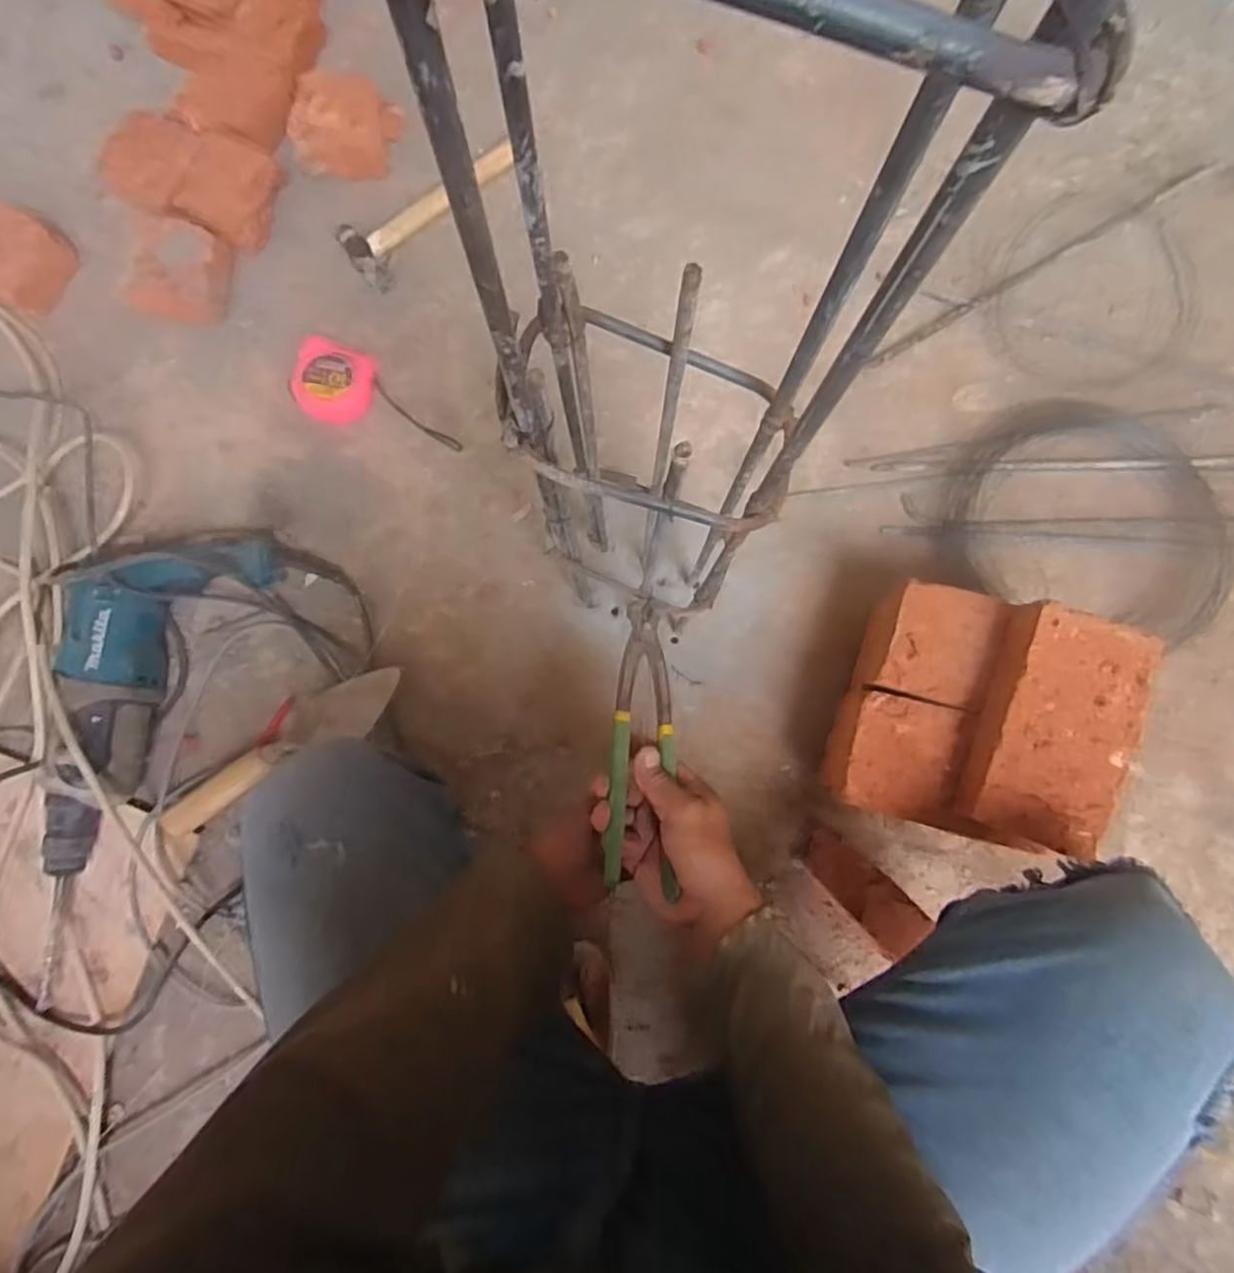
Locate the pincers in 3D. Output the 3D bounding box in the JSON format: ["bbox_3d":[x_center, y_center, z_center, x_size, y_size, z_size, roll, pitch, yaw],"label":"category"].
[{"bbox_3d":[0.022,0.076,0.517,0.047,0.030,0.219,4,65,2],"label":"pincers"}]

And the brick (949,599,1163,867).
[{"bbox_3d":[0.364,0.077,0.569,0.109,0.050,0.191,23,84,4],"label":"brick"}]

